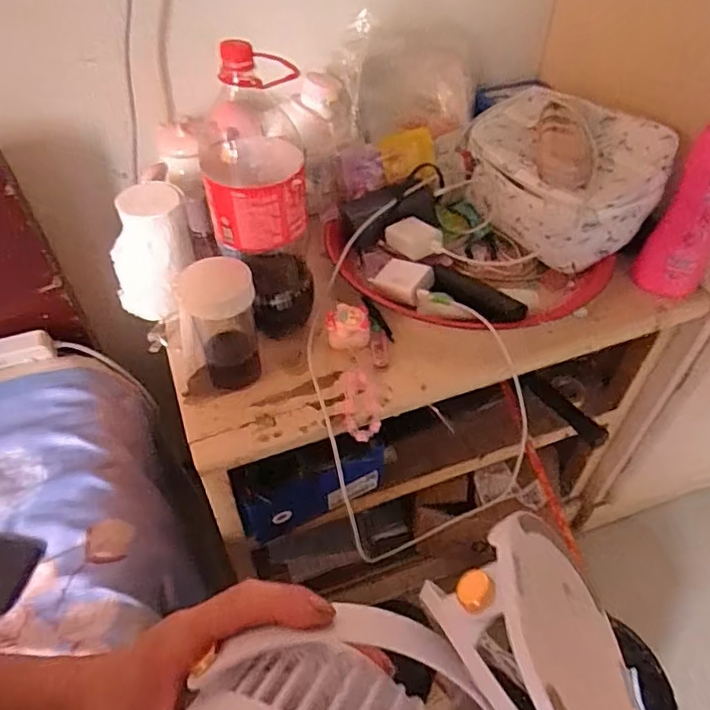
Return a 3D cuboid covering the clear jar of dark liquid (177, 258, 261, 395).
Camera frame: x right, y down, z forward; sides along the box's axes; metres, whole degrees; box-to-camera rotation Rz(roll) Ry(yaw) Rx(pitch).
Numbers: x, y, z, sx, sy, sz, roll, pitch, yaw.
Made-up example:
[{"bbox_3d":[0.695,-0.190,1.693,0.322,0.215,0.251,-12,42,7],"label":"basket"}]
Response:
[{"bbox_3d":[-0.143,-0.027,0.625,0.071,0.148,0.070,0,48,0],"label":"clear jar of dark liquid"}]

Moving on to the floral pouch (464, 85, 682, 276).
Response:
[{"bbox_3d":[0.266,-0.231,0.740,0.231,0.144,0.153,27,54,22],"label":"floral pouch"}]

